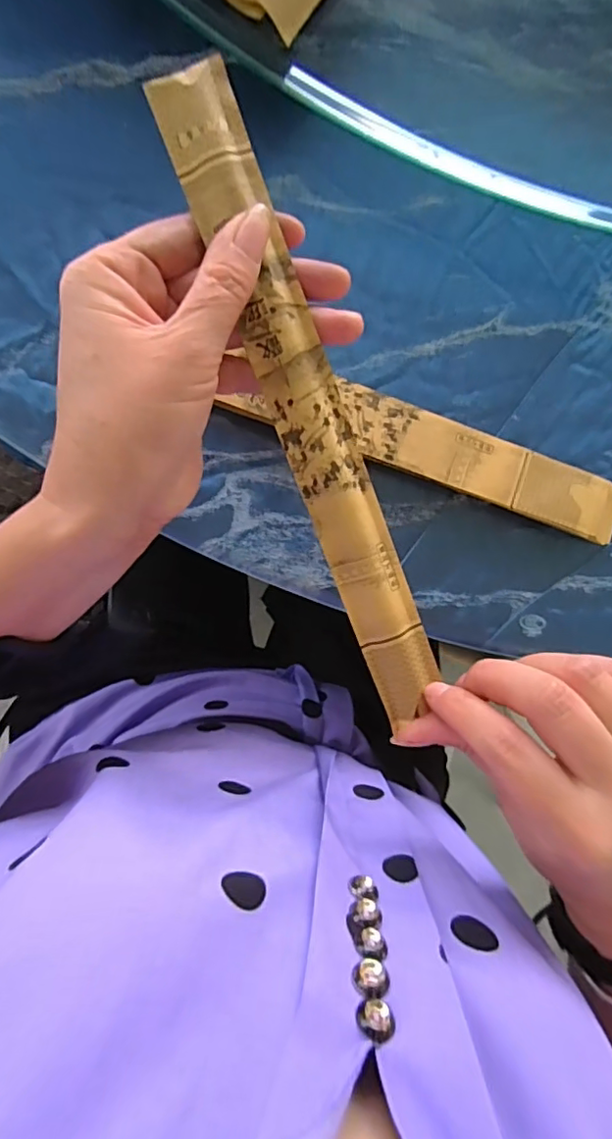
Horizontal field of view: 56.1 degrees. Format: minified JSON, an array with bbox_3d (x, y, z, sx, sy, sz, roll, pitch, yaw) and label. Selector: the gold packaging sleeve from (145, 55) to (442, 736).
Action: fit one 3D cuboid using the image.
[{"bbox_3d":[0.003,-0.058,0.224,0.026,0.006,0.253,-22,100,-6],"label":"gold packaging sleeve"}]

